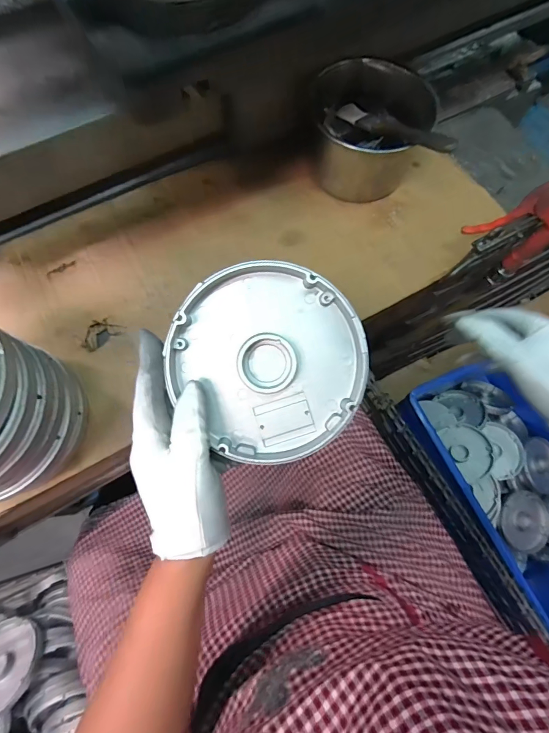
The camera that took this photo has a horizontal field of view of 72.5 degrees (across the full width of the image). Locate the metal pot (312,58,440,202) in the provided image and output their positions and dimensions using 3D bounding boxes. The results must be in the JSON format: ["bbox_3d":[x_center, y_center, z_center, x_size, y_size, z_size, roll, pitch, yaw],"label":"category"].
[{"bbox_3d":[0.115,-0.278,0.458,0.147,0.098,0.124,8,71,1],"label":"metal pot"}]

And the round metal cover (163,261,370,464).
[{"bbox_3d":[-0.001,-0.002,0.270,0.130,0.017,0.134,0,92,-3],"label":"round metal cover"}]

